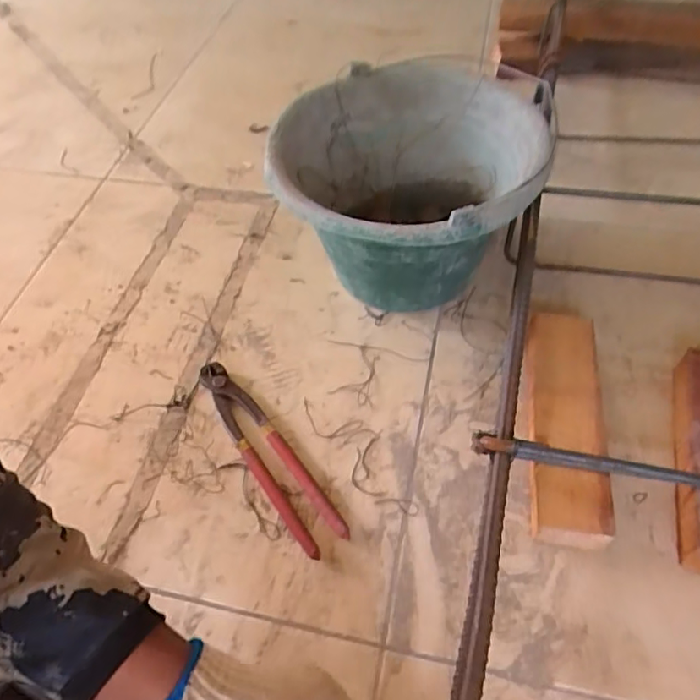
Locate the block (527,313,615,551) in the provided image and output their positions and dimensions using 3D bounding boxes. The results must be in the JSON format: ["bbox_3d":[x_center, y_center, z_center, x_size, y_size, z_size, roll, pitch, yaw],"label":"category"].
[{"bbox_3d":[0.194,0.060,0.512,0.067,0.041,0.233,5,55,9],"label":"block"}]

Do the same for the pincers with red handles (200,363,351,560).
[{"bbox_3d":[-0.080,0.094,0.526,0.042,0.015,0.223,-32,58,-17],"label":"pincers with red handles"}]

